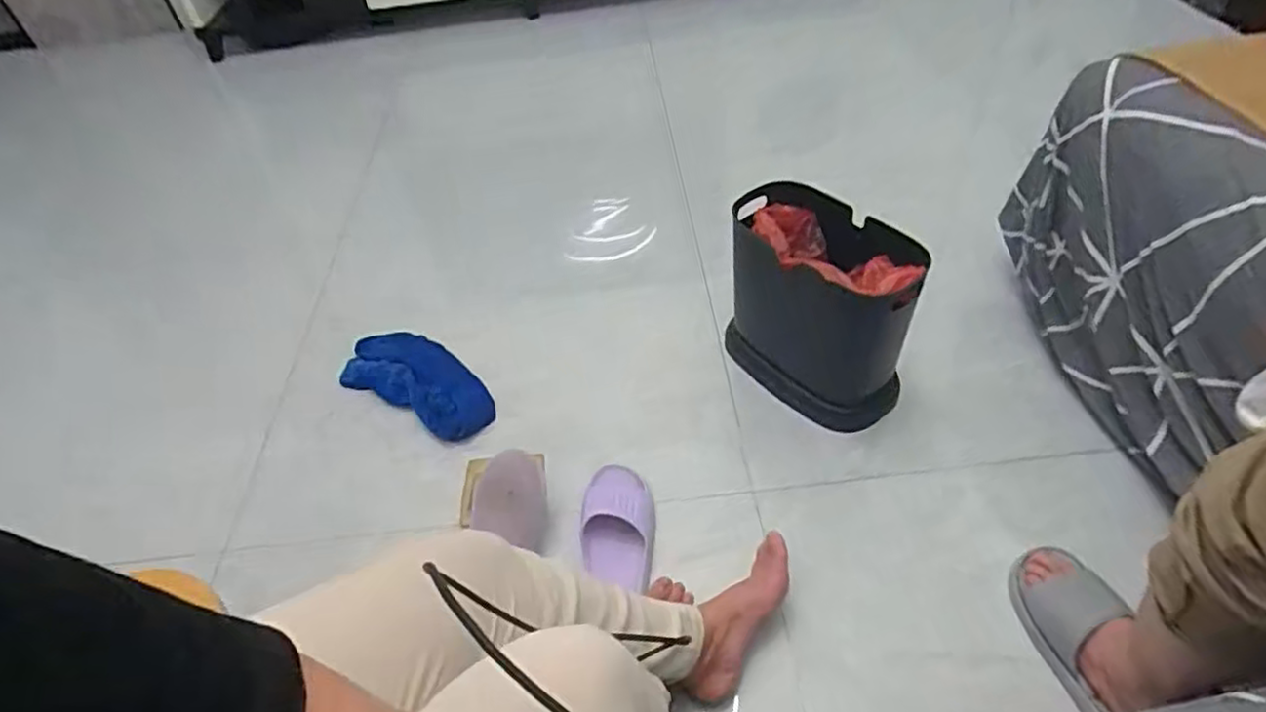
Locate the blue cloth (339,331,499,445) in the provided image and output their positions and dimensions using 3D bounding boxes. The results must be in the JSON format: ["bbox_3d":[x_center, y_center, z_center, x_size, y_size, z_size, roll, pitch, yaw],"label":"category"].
[{"bbox_3d":[-0.377,0.037,1.204,0.336,0.024,0.149,23,53,26],"label":"blue cloth"}]

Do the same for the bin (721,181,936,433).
[{"bbox_3d":[0.293,-0.084,1.091,0.168,0.298,0.317,-31,50,-21],"label":"bin"}]

